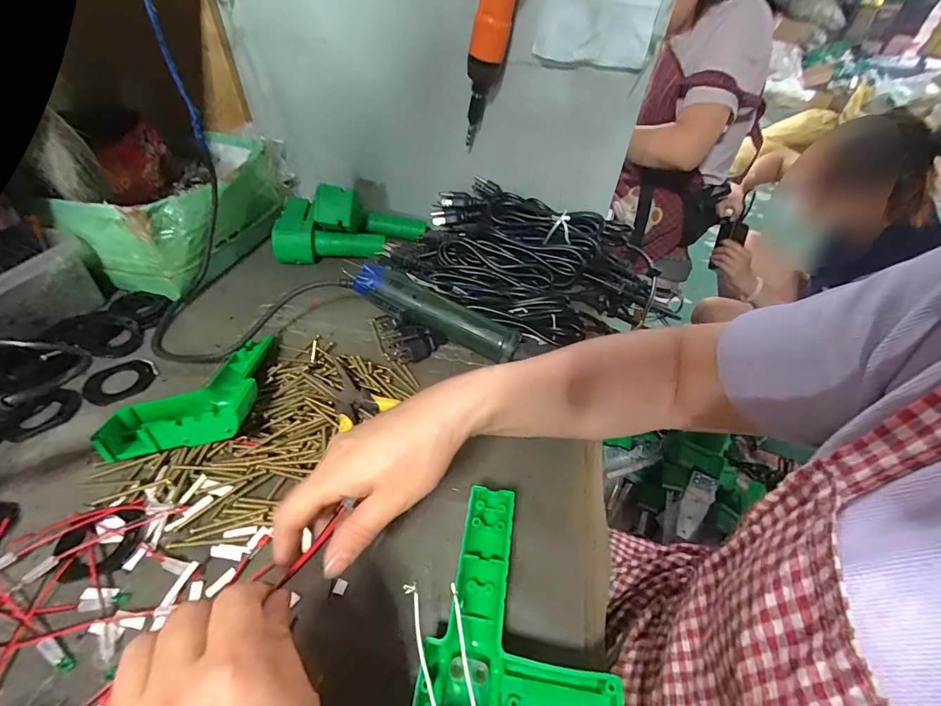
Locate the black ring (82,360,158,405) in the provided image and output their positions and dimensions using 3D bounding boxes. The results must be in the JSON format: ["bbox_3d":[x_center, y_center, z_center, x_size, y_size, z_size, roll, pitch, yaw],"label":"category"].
[{"bbox_3d":[-0.359,0.030,0.416,0.062,0.006,0.062,2,45,-2],"label":"black ring"}]

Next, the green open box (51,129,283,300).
[{"bbox_3d":[-0.374,-0.201,0.560,0.144,0.105,0.261,8,45,5],"label":"green open box"}]

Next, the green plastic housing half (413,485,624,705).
[{"bbox_3d":[0.034,0.174,0.269,0.116,0.033,0.146,8,45,4],"label":"green plastic housing half"}]

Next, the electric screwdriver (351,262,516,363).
[{"bbox_3d":[-0.037,-0.045,0.453,0.189,0.033,0.039,26,47,4],"label":"electric screwdriver"}]

